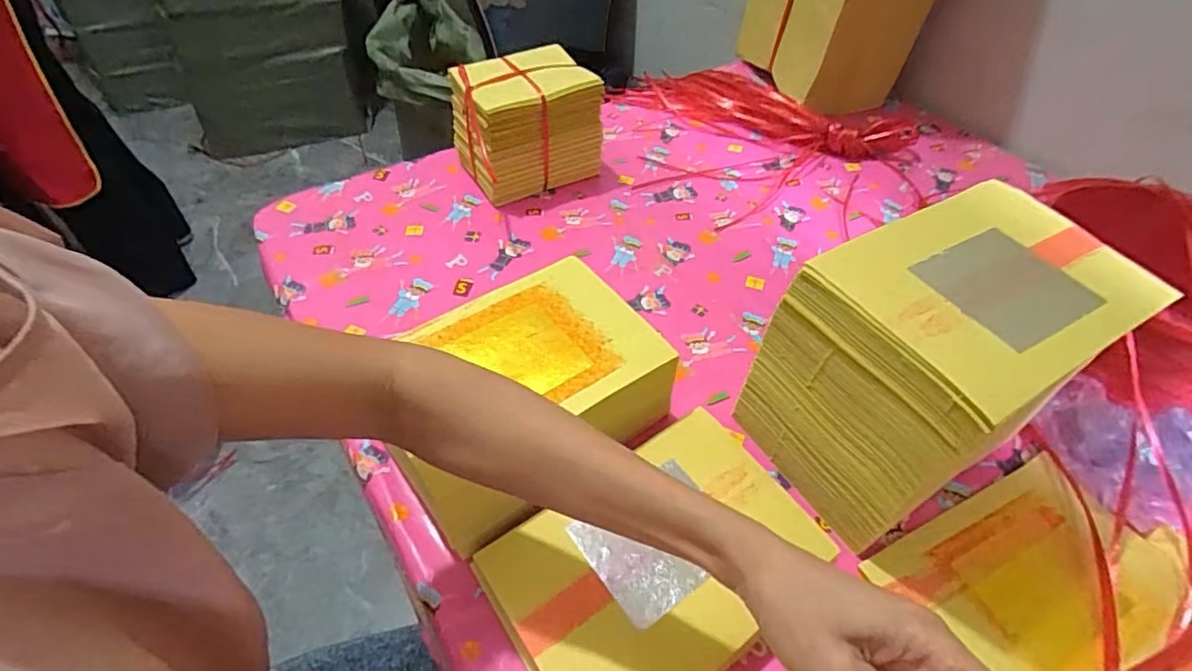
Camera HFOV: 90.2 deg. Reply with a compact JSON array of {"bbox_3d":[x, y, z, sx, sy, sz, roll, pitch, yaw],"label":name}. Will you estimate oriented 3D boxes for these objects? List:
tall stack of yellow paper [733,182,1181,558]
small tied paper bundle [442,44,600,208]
[{"bbox_3d":[0.276,0.022,0.496,0.237,0.196,0.159,-23,54,-21],"label":"tall stack of yellow paper"},{"bbox_3d":[-0.089,-0.271,0.771,0.151,0.143,0.125,-27,55,-24],"label":"small tied paper bundle"}]

